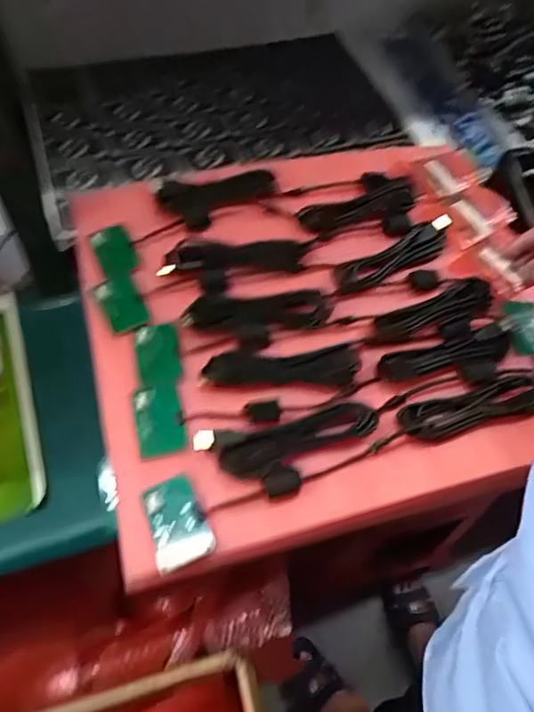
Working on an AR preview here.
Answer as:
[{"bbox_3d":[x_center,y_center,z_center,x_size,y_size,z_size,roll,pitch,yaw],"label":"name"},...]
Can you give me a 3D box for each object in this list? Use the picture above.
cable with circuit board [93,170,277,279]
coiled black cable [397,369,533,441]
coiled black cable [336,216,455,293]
[{"bbox_3d":[-0.091,-0.165,0.603,0.223,0.023,0.065,-32,68,-19],"label":"cable with circuit board"},{"bbox_3d":[0.197,0.045,0.510,0.154,0.015,0.043,-15,63,-12],"label":"coiled black cable"},{"bbox_3d":[0.144,-0.113,0.599,0.162,0.017,0.040,-28,67,-18],"label":"coiled black cable"}]

